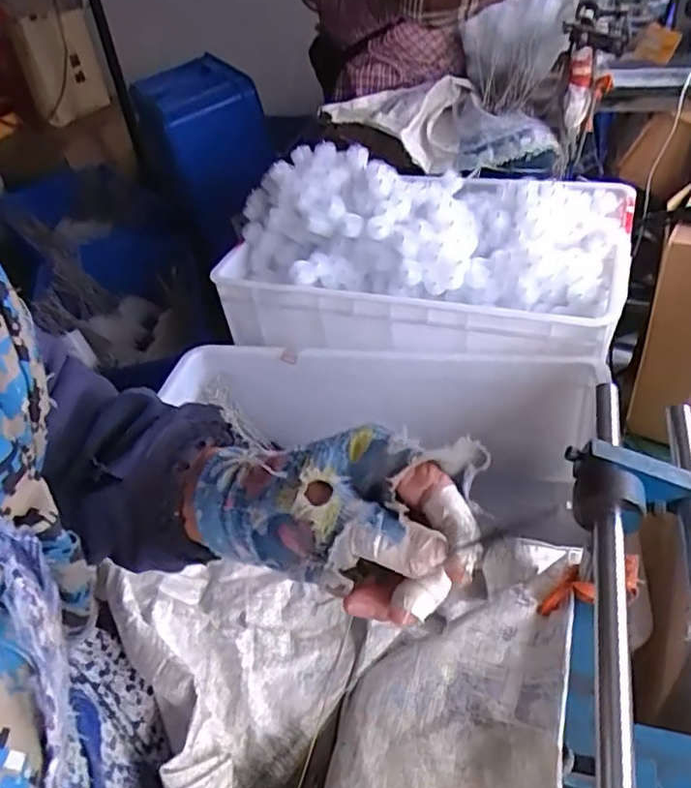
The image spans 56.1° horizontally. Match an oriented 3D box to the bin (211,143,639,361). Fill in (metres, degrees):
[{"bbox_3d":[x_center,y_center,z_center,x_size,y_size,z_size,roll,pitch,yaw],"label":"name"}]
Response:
[{"bbox_3d":[0.114,-0.226,1.012,0.601,0.181,0.357,9,43,18],"label":"bin"}]

